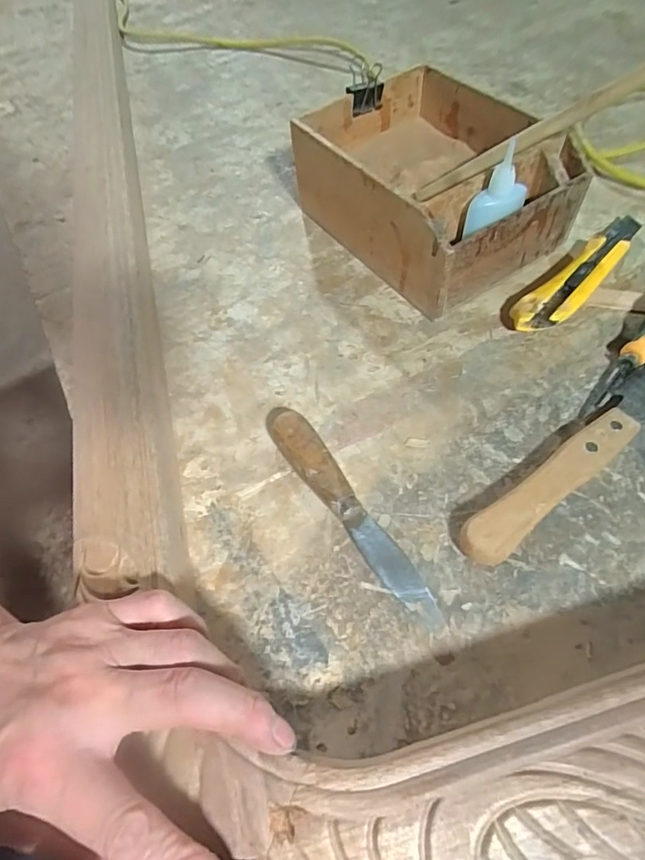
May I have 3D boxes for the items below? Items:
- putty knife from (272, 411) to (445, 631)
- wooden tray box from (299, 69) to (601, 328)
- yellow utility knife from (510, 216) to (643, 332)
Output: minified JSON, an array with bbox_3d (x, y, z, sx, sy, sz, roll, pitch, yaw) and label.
[{"bbox_3d":[0.016,0.051,0.300,0.024,0.021,0.159,-30,61,-14],"label":"putty knife"},{"bbox_3d":[0.092,-0.211,0.415,0.151,0.085,0.198,-32,61,-15],"label":"wooden tray box"},{"bbox_3d":[0.215,-0.128,0.395,0.172,0.021,0.034,-39,63,-18],"label":"yellow utility knife"}]

